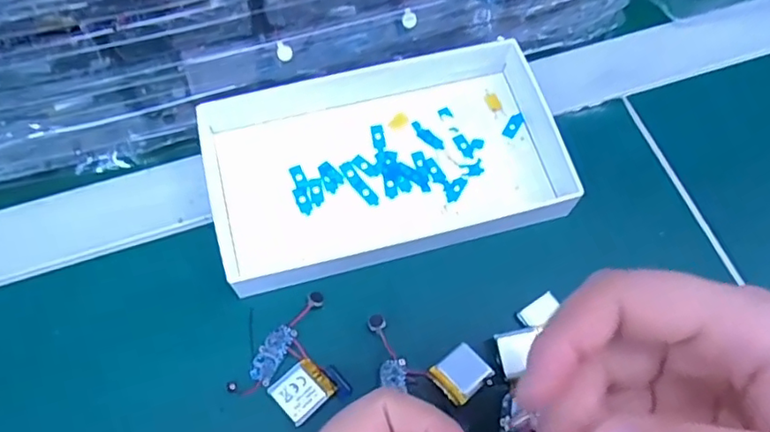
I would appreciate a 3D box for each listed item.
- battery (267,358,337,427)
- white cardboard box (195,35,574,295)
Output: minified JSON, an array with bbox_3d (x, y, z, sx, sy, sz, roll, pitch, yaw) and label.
[{"bbox_3d":[-0.037,0.078,0.268,0.023,0.004,0.022,-38,71,-18],"label":"battery"},{"bbox_3d":[-0.003,-0.036,0.312,0.177,0.026,0.117,-12,65,-7],"label":"white cardboard box"}]

